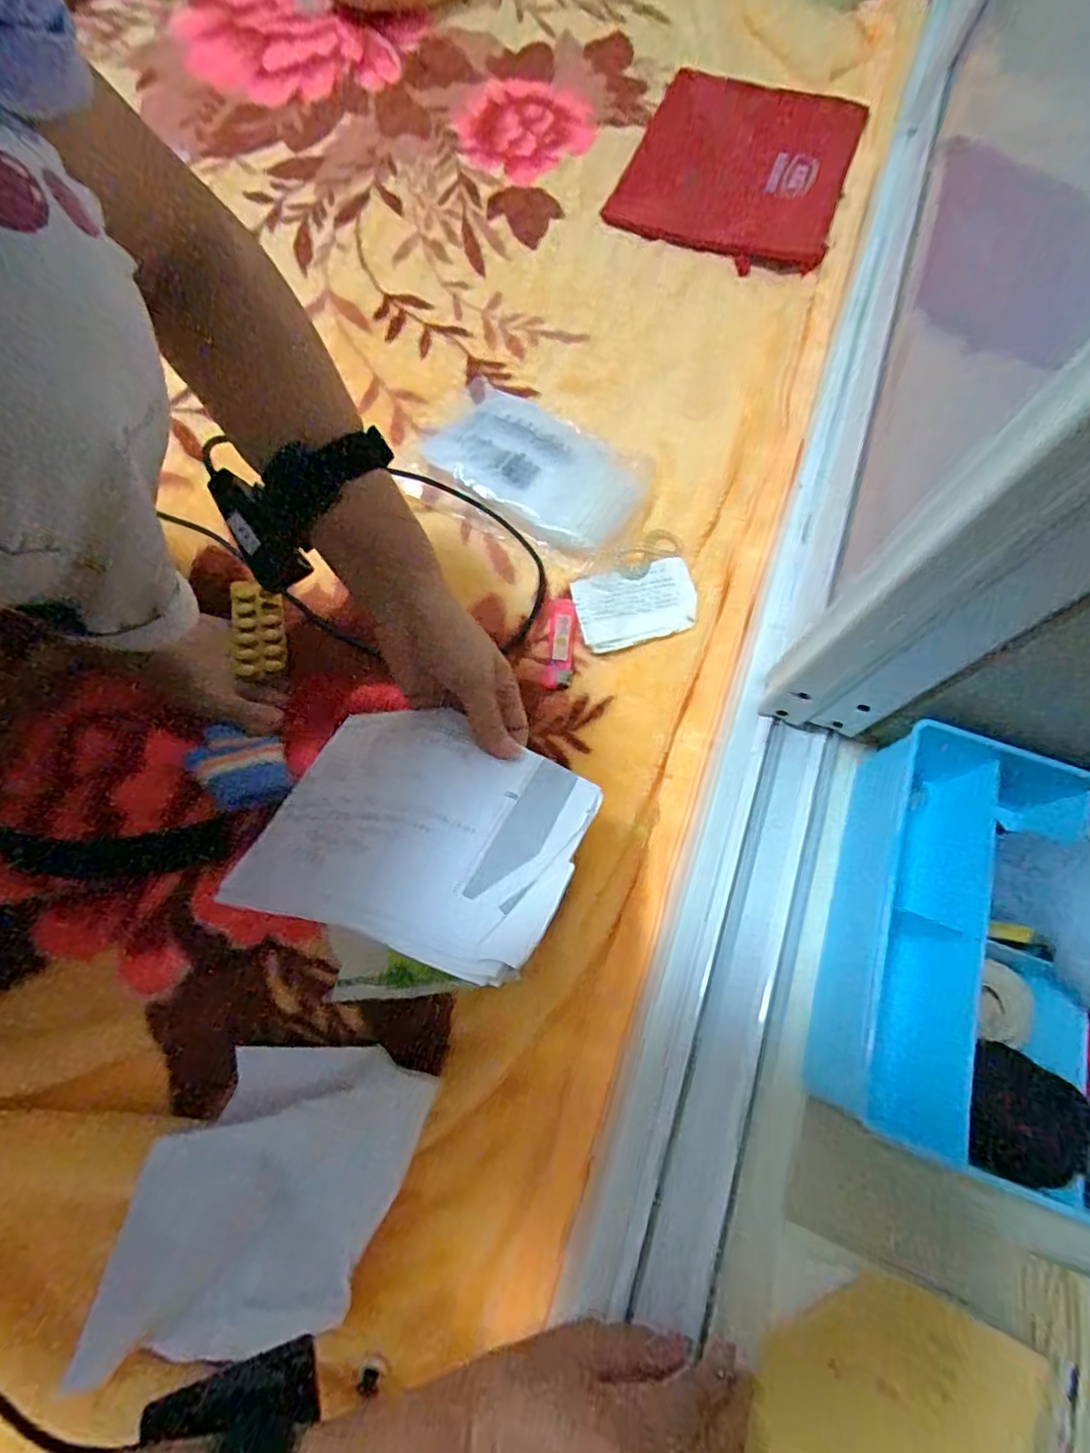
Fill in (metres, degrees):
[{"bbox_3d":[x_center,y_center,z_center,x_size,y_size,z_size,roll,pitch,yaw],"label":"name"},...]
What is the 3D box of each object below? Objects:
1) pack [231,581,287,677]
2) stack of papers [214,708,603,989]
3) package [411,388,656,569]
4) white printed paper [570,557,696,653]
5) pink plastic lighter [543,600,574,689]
[{"bbox_3d":[-0.239,-0.082,0.519,0.044,0.011,0.083,-10,68,-3],"label":"pack"},{"bbox_3d":[-0.077,0.057,0.361,0.193,0.041,0.145,14,44,20],"label":"stack of papers"},{"bbox_3d":[-0.001,-0.243,0.596,0.211,0.021,0.145,35,72,14],"label":"package"},{"bbox_3d":[0.079,-0.105,0.540,0.104,0.005,0.071,-14,71,-7],"label":"white printed paper"},{"bbox_3d":[0.012,-0.069,0.518,0.021,0.009,0.077,3,68,2],"label":"pink plastic lighter"}]

